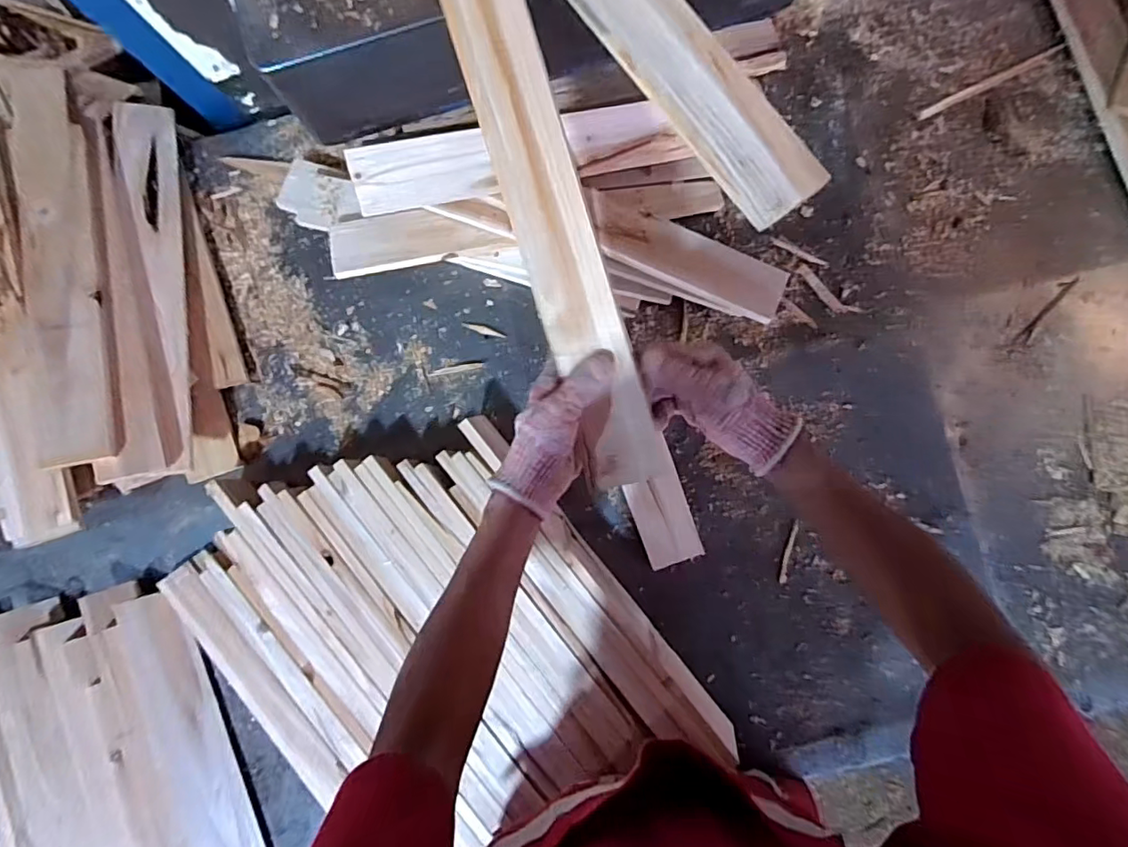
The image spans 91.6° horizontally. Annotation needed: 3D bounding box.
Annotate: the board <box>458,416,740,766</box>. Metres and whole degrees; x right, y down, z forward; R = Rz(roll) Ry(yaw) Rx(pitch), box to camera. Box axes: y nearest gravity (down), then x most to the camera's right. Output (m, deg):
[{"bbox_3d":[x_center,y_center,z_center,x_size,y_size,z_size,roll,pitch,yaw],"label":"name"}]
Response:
[{"bbox_3d":[0.044,0.182,0.658,0.014,0.077,0.482,-40,87,18],"label":"board"}]

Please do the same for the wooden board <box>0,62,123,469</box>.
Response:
[{"bbox_3d":[-0.594,-0.196,0.643,0.080,0.020,0.493,-10,82,-18],"label":"wooden board"}]

